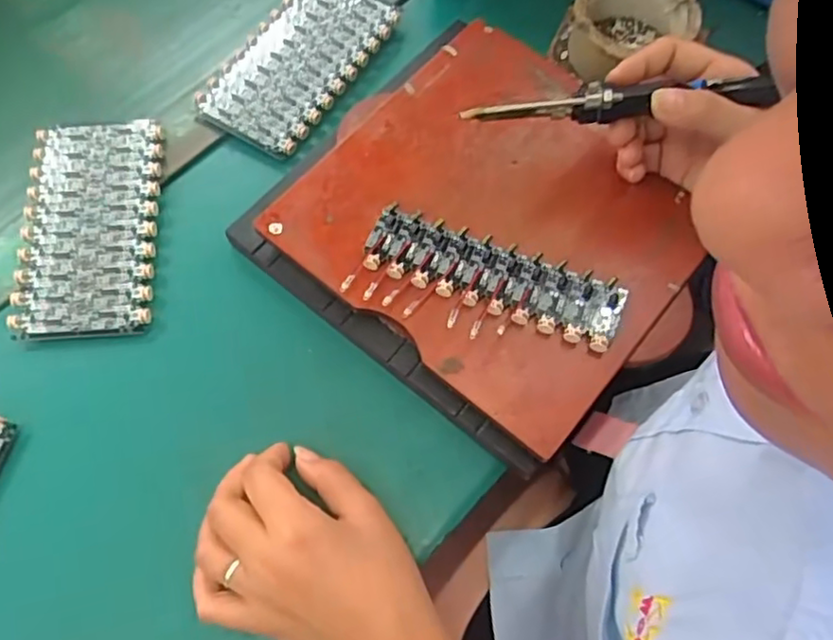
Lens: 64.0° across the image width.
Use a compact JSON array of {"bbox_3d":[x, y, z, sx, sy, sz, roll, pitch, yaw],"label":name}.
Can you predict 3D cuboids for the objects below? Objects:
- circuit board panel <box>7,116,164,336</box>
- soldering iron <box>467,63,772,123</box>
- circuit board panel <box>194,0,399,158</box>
[{"bbox_3d":[-0.223,-0.066,0.458,0.087,0.014,0.162,-5,65,0],"label":"circuit board panel"},{"bbox_3d":[0.112,-0.123,0.376,0.169,0.026,0.015,-3,66,6],"label":"soldering iron"},{"bbox_3d":[-0.091,-0.200,0.515,0.092,0.015,0.165,29,70,14],"label":"circuit board panel"}]

